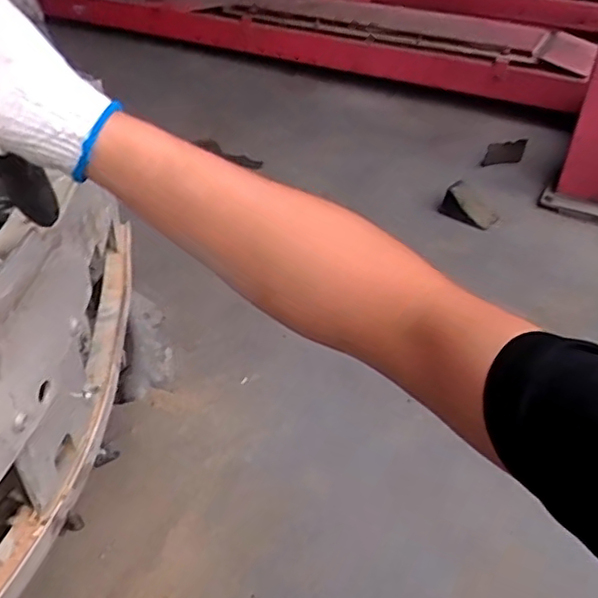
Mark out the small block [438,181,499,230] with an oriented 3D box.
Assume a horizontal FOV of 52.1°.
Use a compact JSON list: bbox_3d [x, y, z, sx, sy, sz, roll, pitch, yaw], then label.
[{"bbox_3d":[0.517,-0.279,1.843,0.156,0.073,0.105,27,43,28],"label":"small block"}]

